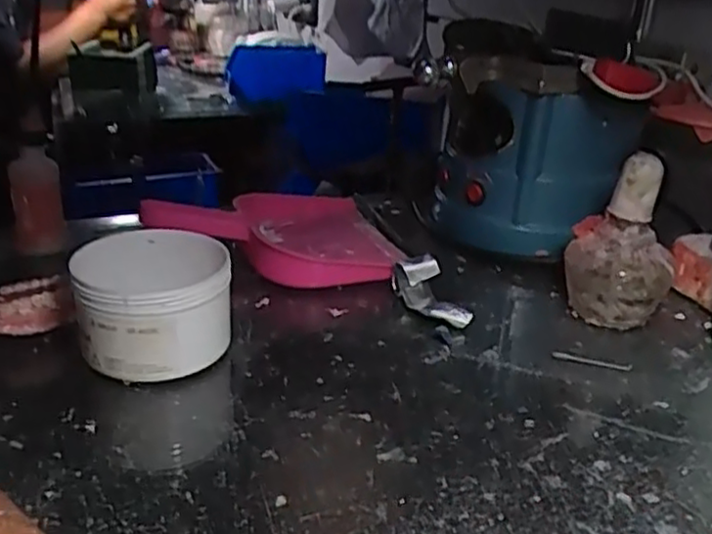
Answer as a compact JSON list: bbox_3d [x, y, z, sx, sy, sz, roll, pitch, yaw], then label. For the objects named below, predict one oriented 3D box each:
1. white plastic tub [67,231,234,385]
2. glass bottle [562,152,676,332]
[{"bbox_3d":[-0.127,0.018,0.437,0.087,0.070,0.107,-5,26,-17],"label":"white plastic tub"},{"bbox_3d":[0.187,-0.016,0.490,0.058,0.120,0.048,-2,25,-12],"label":"glass bottle"}]

